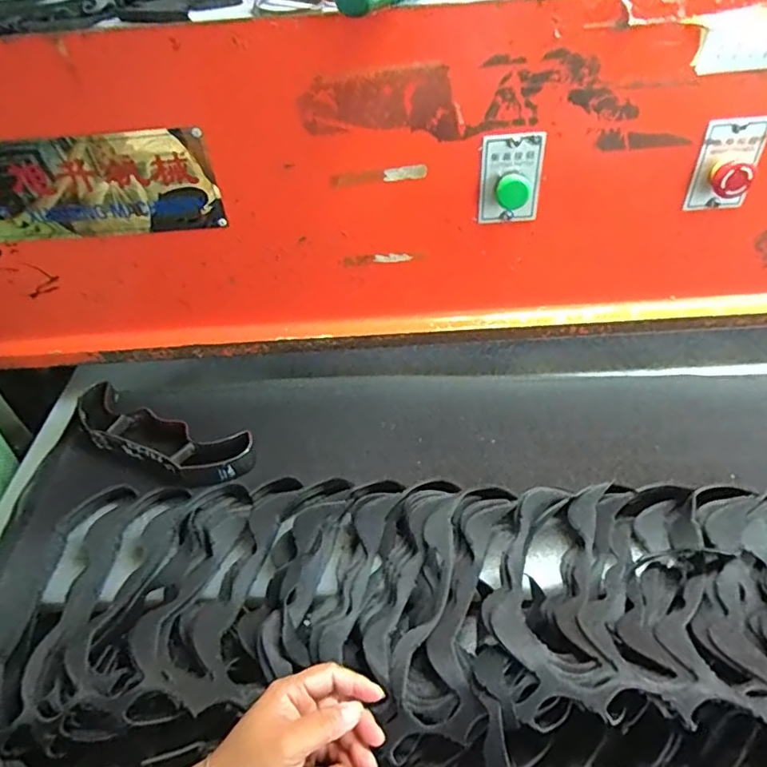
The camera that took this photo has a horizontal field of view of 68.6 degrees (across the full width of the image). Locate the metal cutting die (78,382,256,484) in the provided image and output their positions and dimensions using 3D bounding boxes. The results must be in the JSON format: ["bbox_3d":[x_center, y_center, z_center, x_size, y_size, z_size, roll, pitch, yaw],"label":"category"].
[{"bbox_3d":[-0.260,0.063,0.650,0.234,0.043,0.073,15,48,20],"label":"metal cutting die"}]

